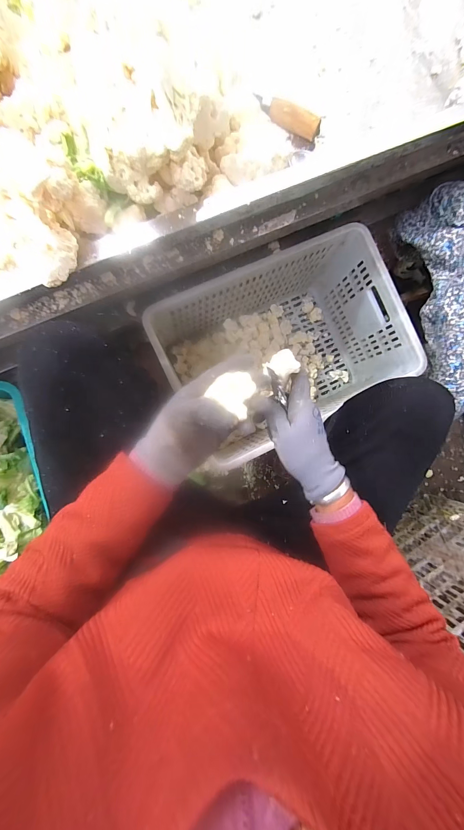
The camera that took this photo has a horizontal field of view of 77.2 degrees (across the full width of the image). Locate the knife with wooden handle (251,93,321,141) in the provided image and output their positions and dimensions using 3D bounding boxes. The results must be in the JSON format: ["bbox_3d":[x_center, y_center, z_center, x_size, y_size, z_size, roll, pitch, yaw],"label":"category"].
[{"bbox_3d":[0.092,-0.497,0.486,0.113,0.028,0.024,20,85,-5],"label":"knife with wooden handle"}]

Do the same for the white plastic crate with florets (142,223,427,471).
[{"bbox_3d":[0.105,-0.149,0.718,0.501,0.274,0.348,-25,90,-7],"label":"white plastic crate with florets"}]

